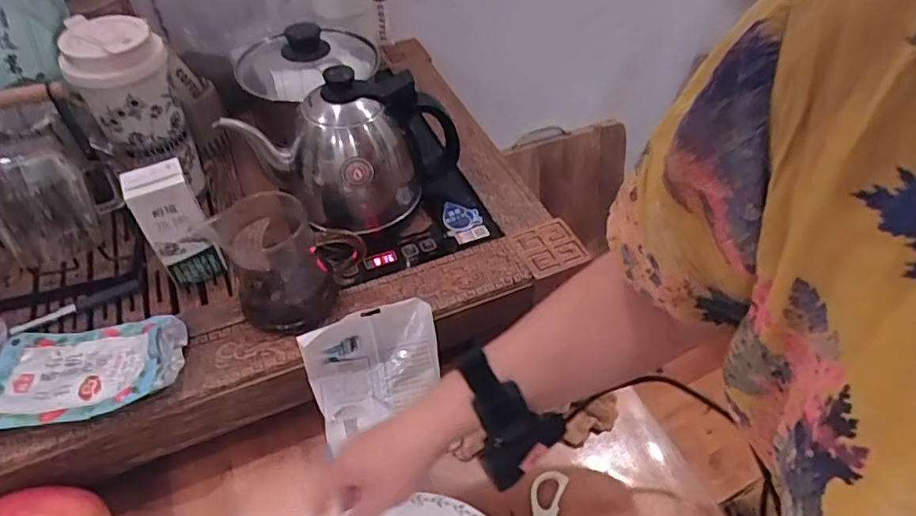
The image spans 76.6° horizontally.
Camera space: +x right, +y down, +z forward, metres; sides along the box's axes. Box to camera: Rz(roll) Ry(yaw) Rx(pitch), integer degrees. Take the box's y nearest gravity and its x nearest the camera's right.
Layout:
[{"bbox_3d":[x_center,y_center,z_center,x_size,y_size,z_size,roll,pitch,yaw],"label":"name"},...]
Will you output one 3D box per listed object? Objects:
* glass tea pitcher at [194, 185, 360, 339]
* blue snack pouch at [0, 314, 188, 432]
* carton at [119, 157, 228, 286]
[{"bbox_3d":[-0.153,0.003,0.520,0.103,0.105,0.081,-34,56,-26],"label":"glass tea pitcher"},{"bbox_3d":[-0.326,0.096,0.485,0.174,0.026,0.097,-7,48,-6],"label":"blue snack pouch"},{"bbox_3d":[-0.259,-0.028,0.535,0.051,0.122,0.029,-20,50,-16],"label":"carton"}]

